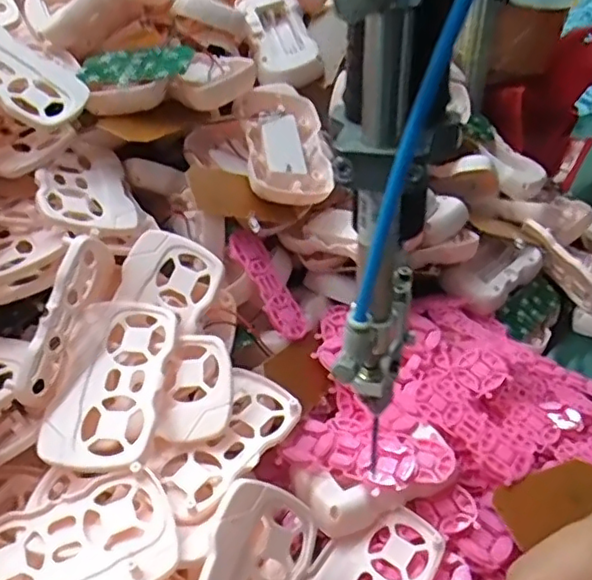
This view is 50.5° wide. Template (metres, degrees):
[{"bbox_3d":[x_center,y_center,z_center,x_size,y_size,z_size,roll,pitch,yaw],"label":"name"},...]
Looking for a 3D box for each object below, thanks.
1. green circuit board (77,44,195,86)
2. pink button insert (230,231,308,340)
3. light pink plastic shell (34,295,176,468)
[{"bbox_3d":[-0.102,-0.140,0.392,0.076,0.004,0.037,2,51,16],"label":"green circuit board"},{"bbox_3d":[-0.017,-0.003,0.389,0.027,0.007,0.074,-29,88,-39],"label":"pink button insert"},{"bbox_3d":[-0.091,0.044,0.310,0.052,0.005,0.086,4,57,6],"label":"light pink plastic shell"}]

